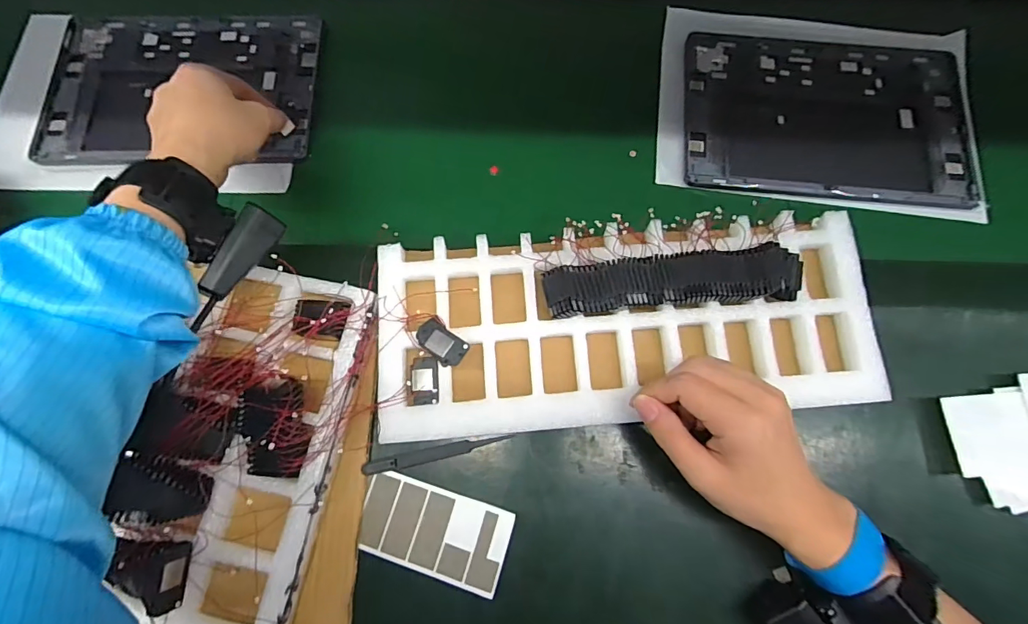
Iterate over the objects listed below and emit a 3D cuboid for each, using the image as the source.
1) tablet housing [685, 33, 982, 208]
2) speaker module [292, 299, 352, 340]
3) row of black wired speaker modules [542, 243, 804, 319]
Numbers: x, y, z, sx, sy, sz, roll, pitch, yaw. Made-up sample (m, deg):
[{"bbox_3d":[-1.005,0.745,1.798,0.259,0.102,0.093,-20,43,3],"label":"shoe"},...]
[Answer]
[{"bbox_3d":[0.292,-0.184,0.440,0.254,0.013,0.175,5,75,5],"label":"tablet housing"},{"bbox_3d":[-0.146,0.005,0.353,0.041,0.010,0.029,5,77,0],"label":"speaker module"},{"bbox_3d":[0.118,-0.023,0.351,0.187,0.031,0.038,-4,73,-3],"label":"row of black wired speaker modules"}]

